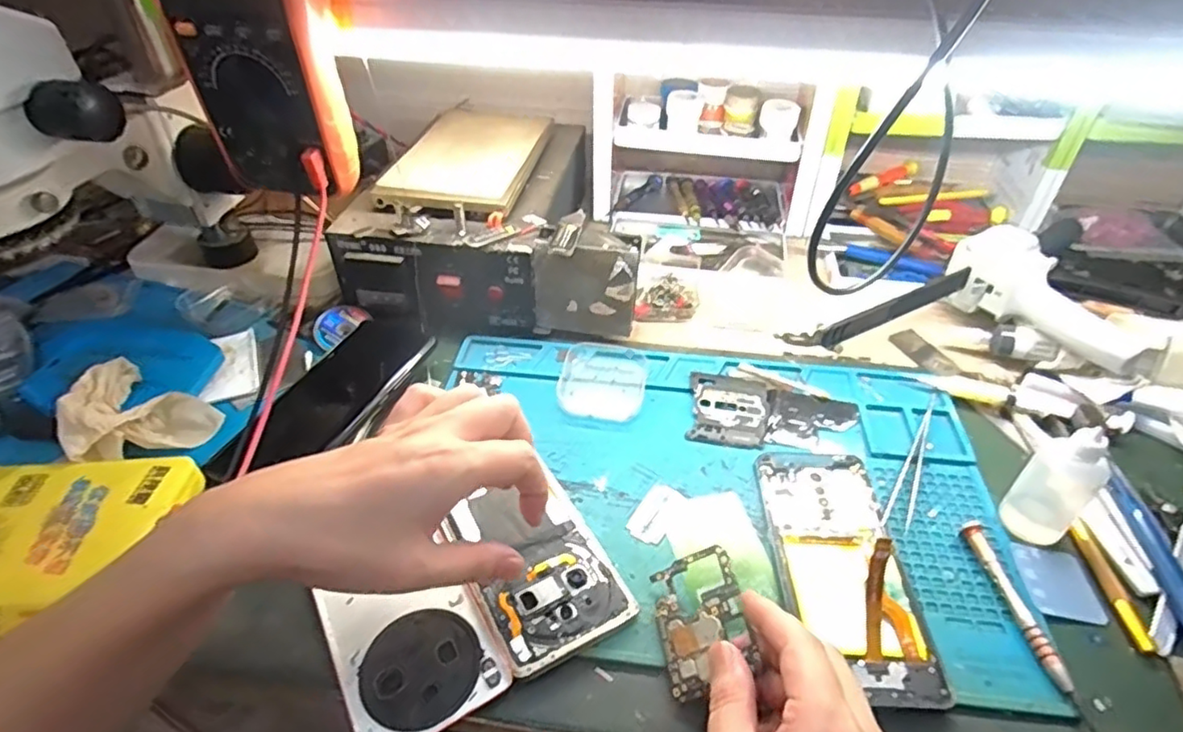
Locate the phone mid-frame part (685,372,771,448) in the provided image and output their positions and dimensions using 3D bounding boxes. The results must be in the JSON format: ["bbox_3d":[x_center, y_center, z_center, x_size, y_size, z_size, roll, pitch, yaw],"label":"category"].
[{"bbox_3d":[0.101,0.031,0.459,0.056,0.004,0.065,8,42,8],"label":"phone mid-frame part"}]

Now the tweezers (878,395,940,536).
[{"bbox_3d":[0.221,0.060,0.422,0.015,0.010,0.139,25,50,24],"label":"tweezers"}]

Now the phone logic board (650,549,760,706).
[{"bbox_3d":[0.056,0.132,0.328,0.048,0.006,0.069,-26,41,14],"label":"phone logic board"}]

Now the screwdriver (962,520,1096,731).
[{"bbox_3d":[0.235,0.136,0.339,0.012,0.012,0.114,-5,42,-5],"label":"screwdriver"}]

